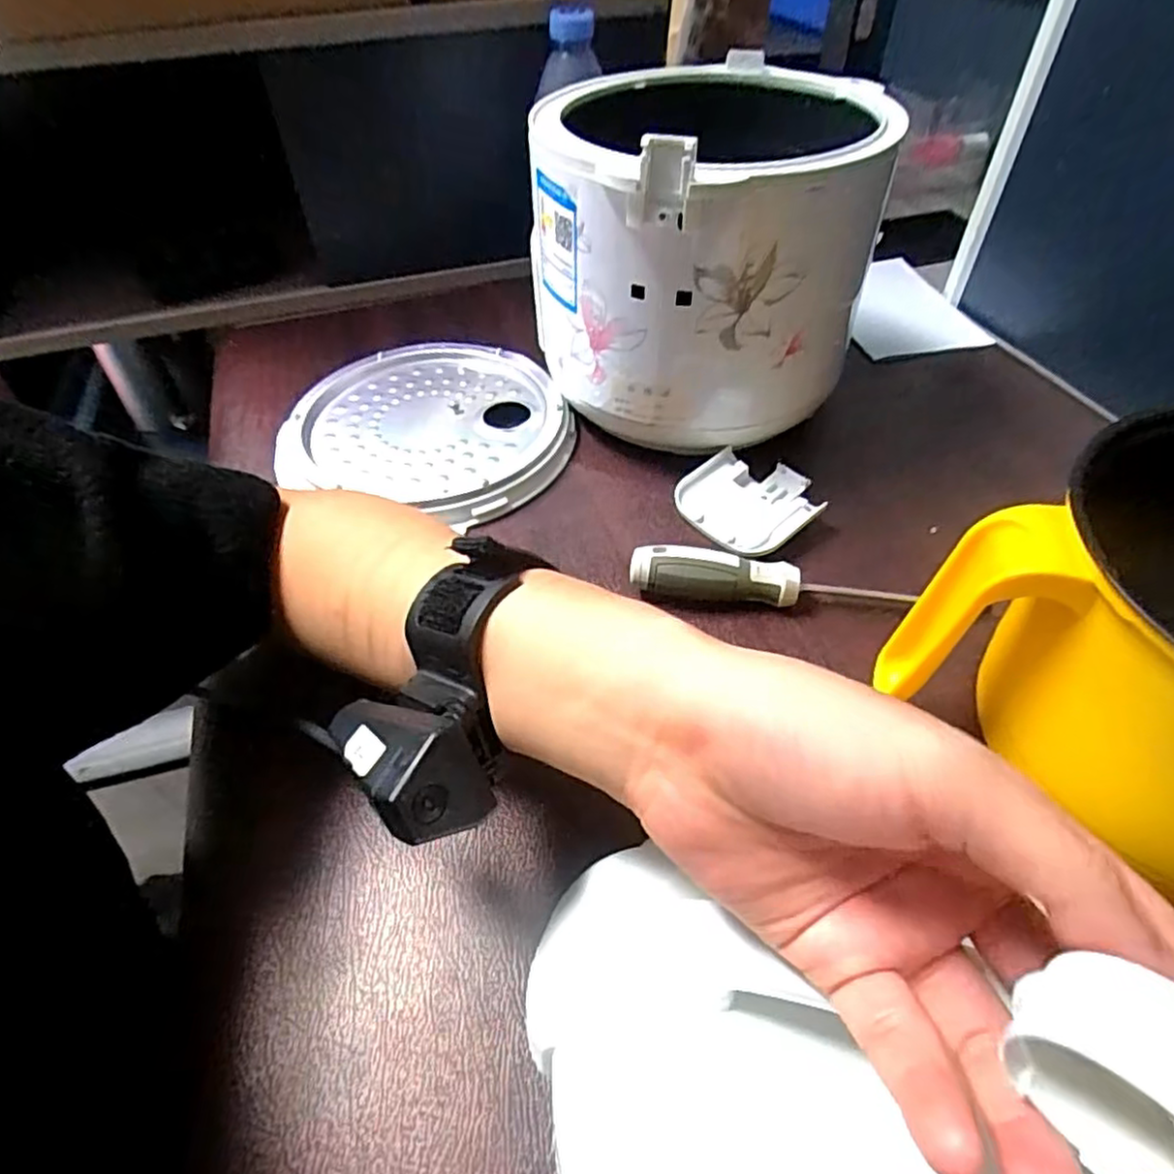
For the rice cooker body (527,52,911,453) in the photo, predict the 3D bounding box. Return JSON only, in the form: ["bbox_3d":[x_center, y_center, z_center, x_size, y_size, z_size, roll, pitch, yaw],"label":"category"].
[{"bbox_3d":[0.073,-0.212,0.454,0.190,0.175,0.225,13,48,13],"label":"rice cooker body"}]

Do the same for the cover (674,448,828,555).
[{"bbox_3d":[0.100,-0.054,0.425,0.078,0.013,0.071,-29,52,-23],"label":"cover"}]

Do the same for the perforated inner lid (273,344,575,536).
[{"bbox_3d":[-0.103,-0.115,0.483,0.186,0.015,0.164,15,49,15],"label":"perforated inner lid"}]

